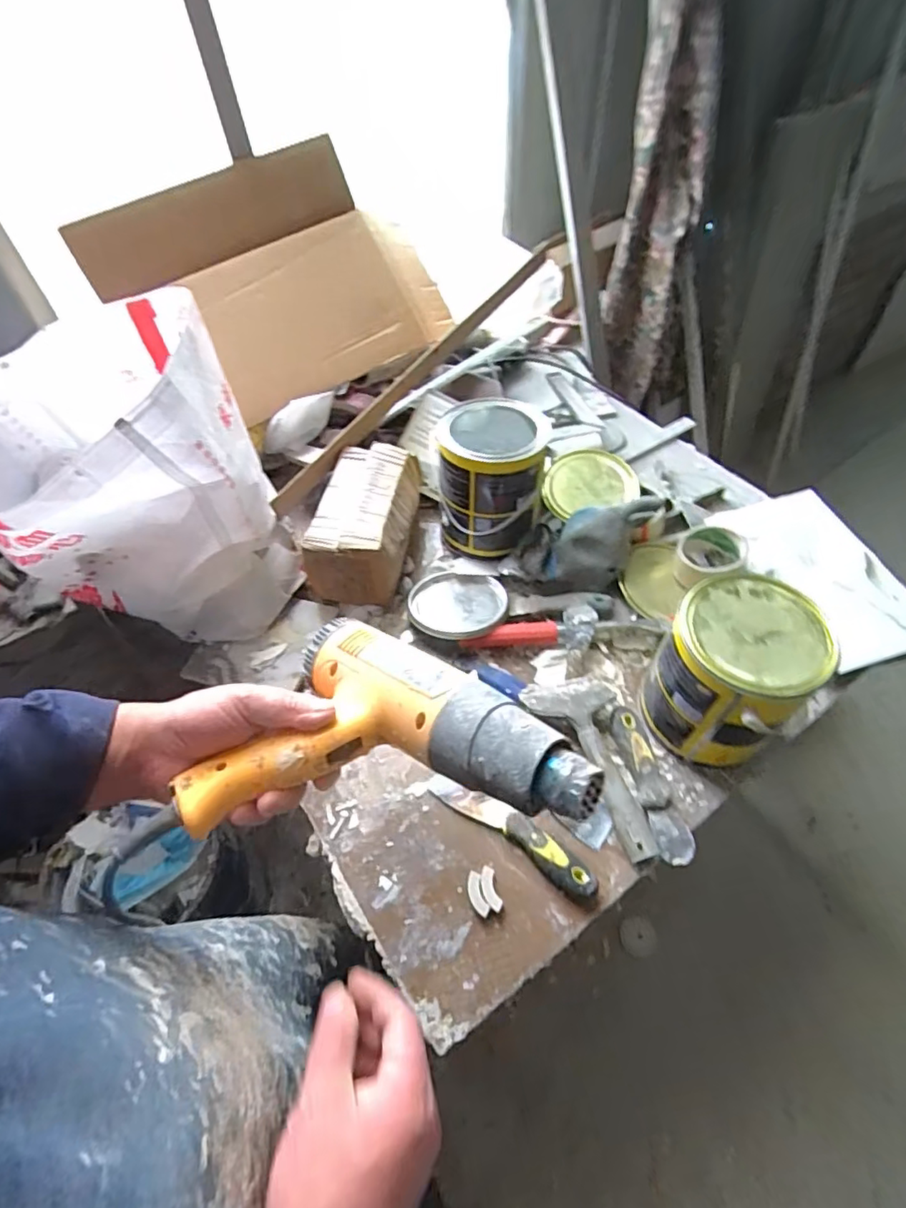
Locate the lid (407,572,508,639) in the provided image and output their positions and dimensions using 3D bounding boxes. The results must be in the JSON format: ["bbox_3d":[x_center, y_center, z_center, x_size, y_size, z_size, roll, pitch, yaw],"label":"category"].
[{"bbox_3d":[0.005,0.001,0.753,0.125,0.016,0.116,-1,54,2],"label":"lid"}]

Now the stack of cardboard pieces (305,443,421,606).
[{"bbox_3d":[-0.114,-0.109,0.789,0.115,0.121,0.202,8,55,9],"label":"stack of cardboard pieces"}]

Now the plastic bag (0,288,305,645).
[{"bbox_3d":[-0.393,-0.120,0.674,0.327,0.314,0.245,-19,55,-11],"label":"plastic bag"}]

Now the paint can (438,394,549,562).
[{"bbox_3d":[0.051,-0.173,0.786,0.133,0.152,0.154,2,54,4],"label":"paint can"}]

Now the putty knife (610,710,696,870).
[{"bbox_3d":[0.214,0.192,0.619,0.042,0.025,0.165,-14,64,-8],"label":"putty knife"}]

